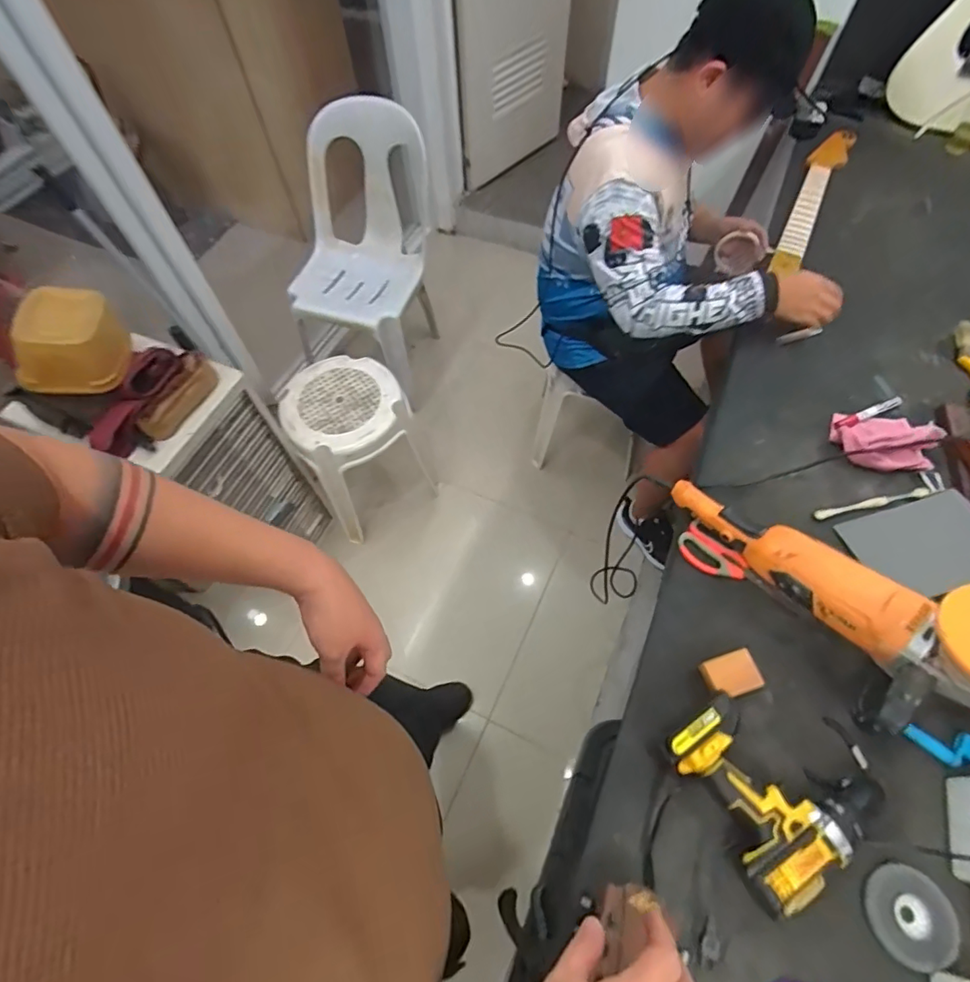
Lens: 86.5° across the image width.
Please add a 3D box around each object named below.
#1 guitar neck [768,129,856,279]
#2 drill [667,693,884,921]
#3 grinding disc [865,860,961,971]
[{"bbox_3d":[0.755,-0.687,1.186,0.076,0.033,0.632,26,65,16],"label":"guitar neck"},{"bbox_3d":[0.357,0.332,0.614,0.220,0.065,0.197,-26,63,-12],"label":"drill"},{"bbox_3d":[0.471,0.469,0.569,0.086,0.011,0.089,-1,61,2],"label":"grinding disc"}]

